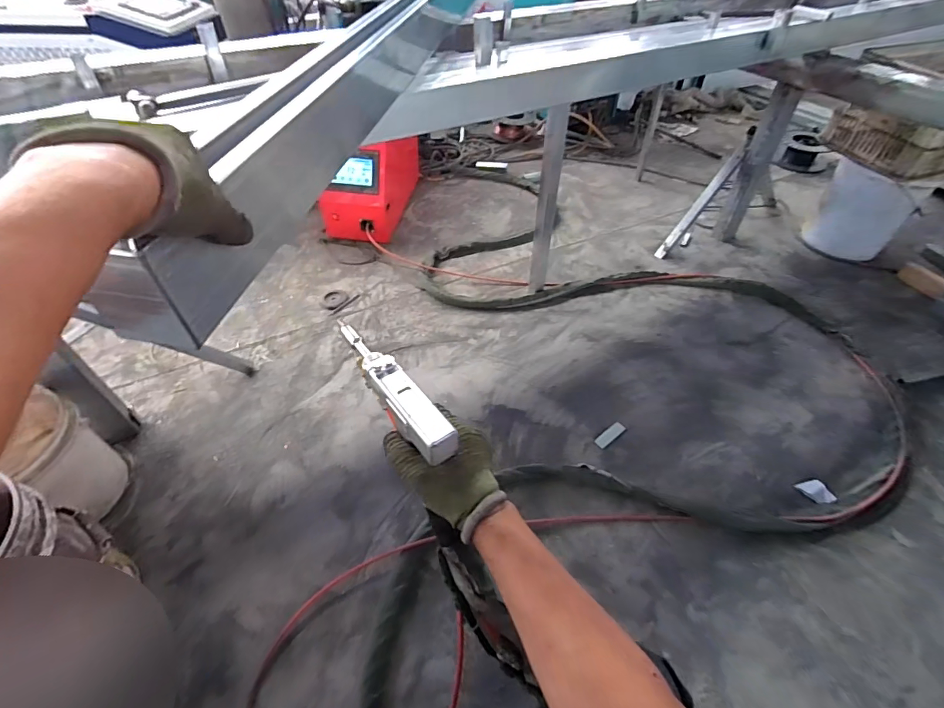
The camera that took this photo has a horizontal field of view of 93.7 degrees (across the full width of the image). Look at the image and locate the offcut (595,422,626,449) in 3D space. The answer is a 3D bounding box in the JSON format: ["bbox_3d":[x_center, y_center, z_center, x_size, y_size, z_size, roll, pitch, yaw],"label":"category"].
[{"bbox_3d":[0.372,0.219,1.192,0.093,0.010,0.030,-35,73,-15],"label":"offcut"}]

